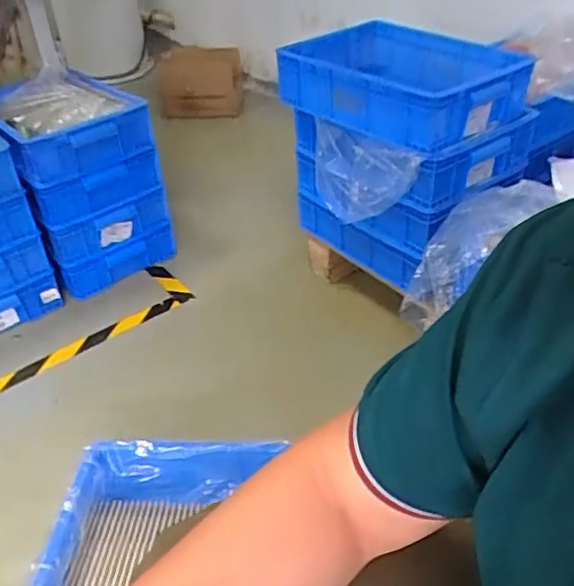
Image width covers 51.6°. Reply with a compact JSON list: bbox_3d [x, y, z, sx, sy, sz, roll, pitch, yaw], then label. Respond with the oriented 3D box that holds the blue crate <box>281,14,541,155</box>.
[{"bbox_3d":[0.240,-0.428,1.191,0.343,0.123,0.393,-30,45,-30],"label":"blue crate"}]

